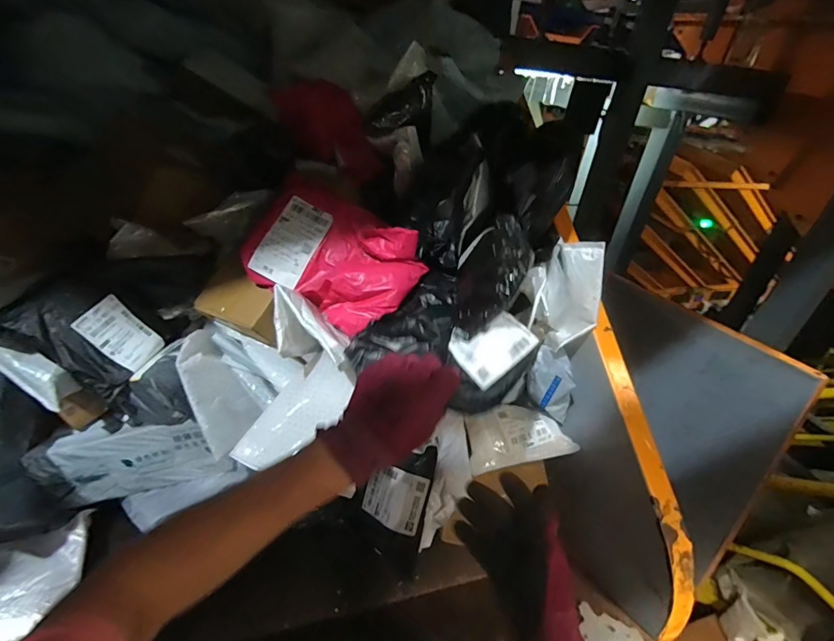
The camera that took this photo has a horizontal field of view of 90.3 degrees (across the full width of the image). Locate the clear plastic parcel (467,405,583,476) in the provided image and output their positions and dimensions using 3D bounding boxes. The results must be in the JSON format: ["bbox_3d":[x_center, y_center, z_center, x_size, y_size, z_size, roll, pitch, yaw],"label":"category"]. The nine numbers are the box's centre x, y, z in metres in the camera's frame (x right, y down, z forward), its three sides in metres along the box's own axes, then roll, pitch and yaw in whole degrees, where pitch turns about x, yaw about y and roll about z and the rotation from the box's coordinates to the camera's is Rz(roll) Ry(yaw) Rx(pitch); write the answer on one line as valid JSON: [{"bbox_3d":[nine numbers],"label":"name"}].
[{"bbox_3d":[0.164,0.191,0.697,0.166,0.031,0.099,-12,62,-5],"label":"clear plastic parcel"}]

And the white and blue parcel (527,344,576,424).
[{"bbox_3d":[0.216,0.106,0.671,0.075,0.114,0.040,23,36,22],"label":"white and blue parcel"}]

